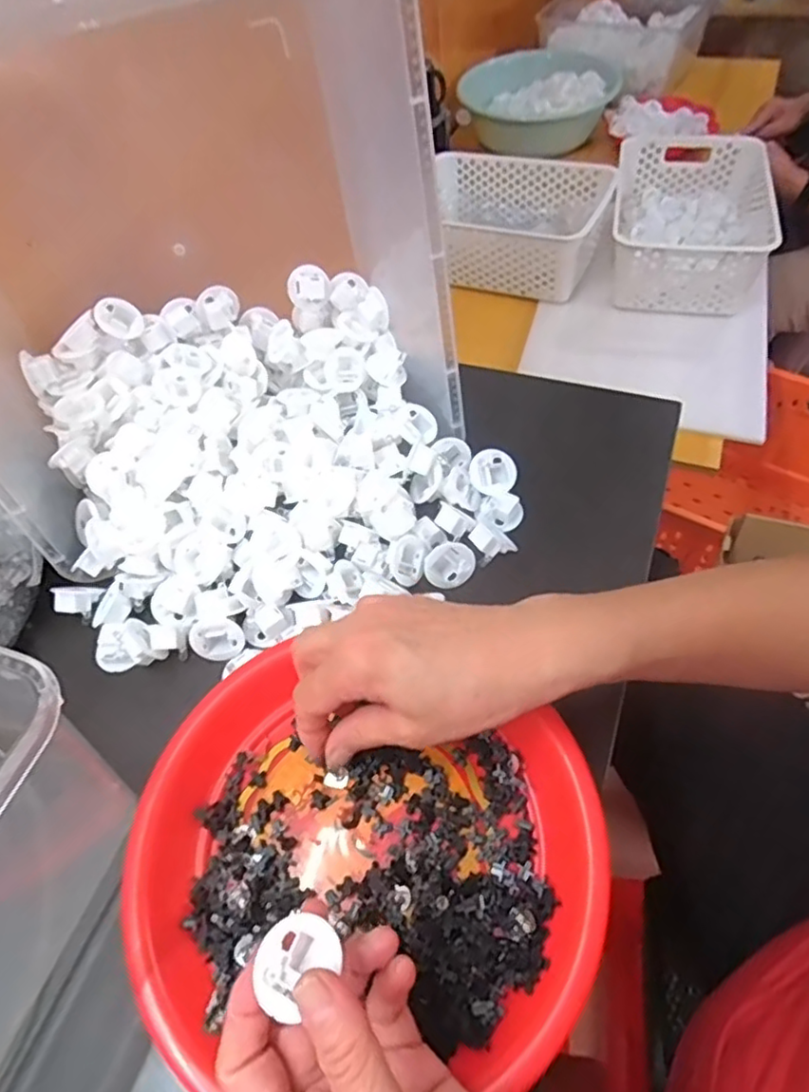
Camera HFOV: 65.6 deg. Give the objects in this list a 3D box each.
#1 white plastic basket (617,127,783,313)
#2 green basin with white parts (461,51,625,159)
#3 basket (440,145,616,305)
[{"bbox_3d":[0.433,-0.501,0.964,0.212,0.123,0.319,6,57,9],"label":"white plastic basket"},{"bbox_3d":[0.264,-0.885,1.258,0.271,0.114,0.270,-2,56,4],"label":"green basin with white parts"},{"bbox_3d":[0.160,-0.517,1.004,0.304,0.098,0.214,22,61,19],"label":"basket"}]

